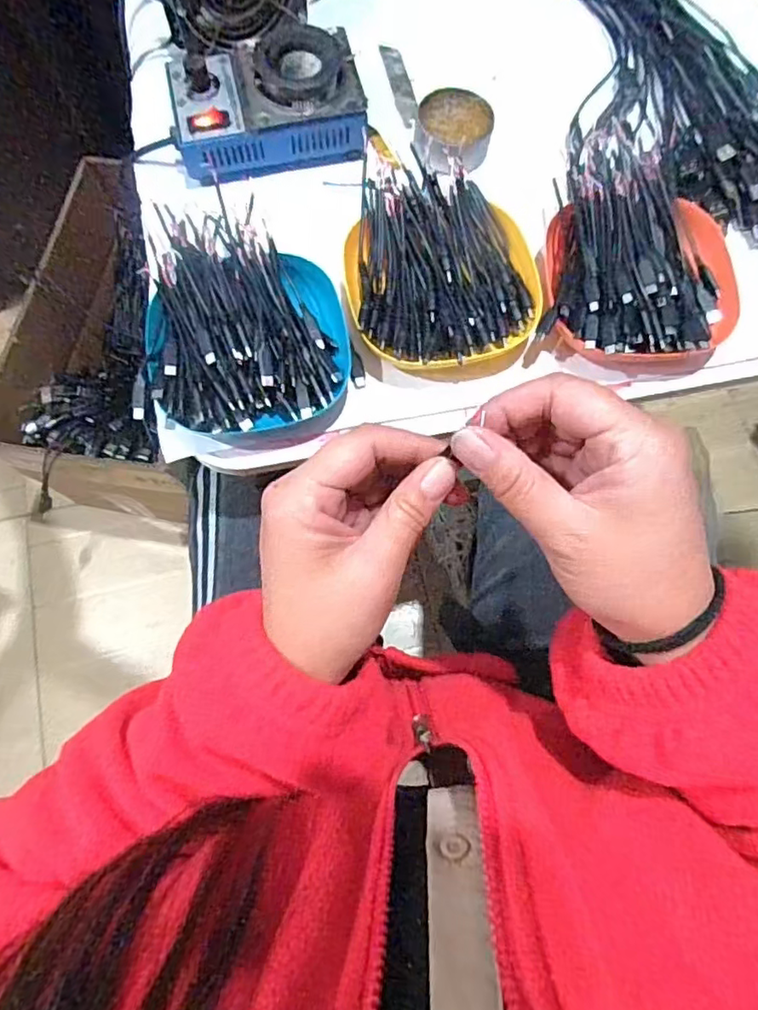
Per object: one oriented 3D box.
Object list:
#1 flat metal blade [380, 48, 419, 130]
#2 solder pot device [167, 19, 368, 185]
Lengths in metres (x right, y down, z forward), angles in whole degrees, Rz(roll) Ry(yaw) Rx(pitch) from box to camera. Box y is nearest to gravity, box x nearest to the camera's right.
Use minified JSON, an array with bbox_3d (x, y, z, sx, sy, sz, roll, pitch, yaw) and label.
[{"bbox_3d":[0.019,-0.374,0.521,0.019,0.006,0.091,-15,75,-5],"label":"flat metal blade"},{"bbox_3d":[-0.088,-0.317,0.471,0.146,0.059,0.113,-10,75,-3],"label":"solder pot device"}]

